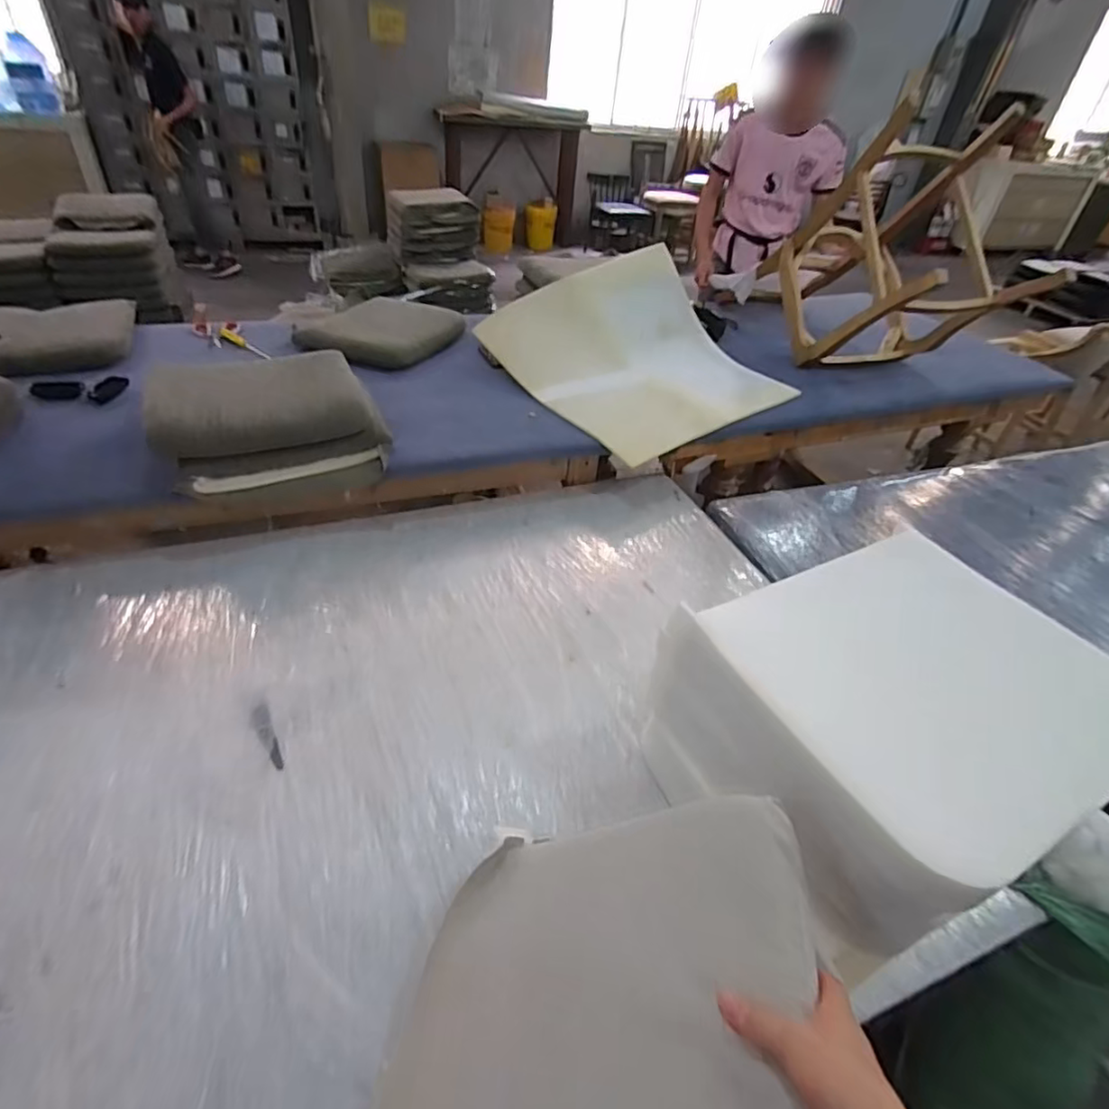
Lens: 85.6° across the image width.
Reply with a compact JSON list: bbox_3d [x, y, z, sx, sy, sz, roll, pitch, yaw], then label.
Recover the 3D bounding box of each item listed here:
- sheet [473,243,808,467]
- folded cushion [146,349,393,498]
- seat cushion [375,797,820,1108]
[{"bbox_3d":[0.235,-0.603,1.831,0.695,0.095,0.727,-25,63,-19],"label":"sheet"},{"bbox_3d":[-0.641,-0.300,1.359,0.458,0.225,0.323,-15,44,-23],"label":"folded cushion"},{"bbox_3d":[0.033,0.458,0.564,0.445,0.066,0.427,-25,30,26],"label":"seat cushion"}]

